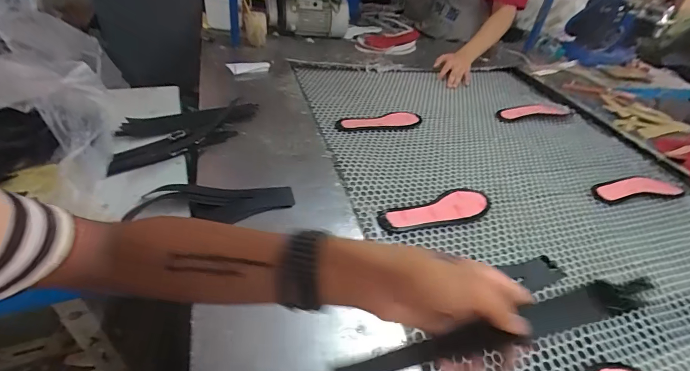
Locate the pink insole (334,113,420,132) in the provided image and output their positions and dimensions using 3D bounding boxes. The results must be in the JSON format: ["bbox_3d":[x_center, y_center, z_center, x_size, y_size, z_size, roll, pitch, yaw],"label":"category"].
[{"bbox_3d":[0.092,-0.157,0.869,0.250,0.013,0.076,-13,43,-28],"label":"pink insole"}]

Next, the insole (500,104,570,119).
[{"bbox_3d":[0.559,-0.218,1.021,0.231,0.017,0.065,-6,41,-16],"label":"insole"}]

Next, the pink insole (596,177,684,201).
[{"bbox_3d":[0.660,0.005,0.782,0.213,0.005,0.058,-2,40,-11],"label":"pink insole"}]

